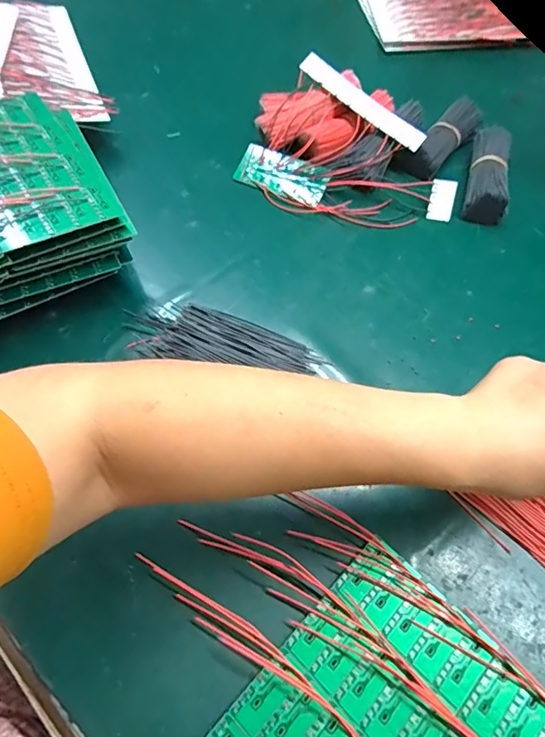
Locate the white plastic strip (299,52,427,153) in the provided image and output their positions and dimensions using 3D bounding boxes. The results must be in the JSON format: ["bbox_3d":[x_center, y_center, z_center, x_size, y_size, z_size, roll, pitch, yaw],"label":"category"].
[{"bbox_3d":[0.098,-0.286,0.534,0.153,0.007,0.027,38,78,4],"label":"white plastic strip"}]

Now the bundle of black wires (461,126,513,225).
[{"bbox_3d":[0.230,-0.209,0.532,0.041,0.034,0.124,13,61,6],"label":"bundle of black wires"}]

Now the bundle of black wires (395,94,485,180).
[{"bbox_3d":[0.190,-0.256,0.556,0.042,0.031,0.125,35,65,17],"label":"bundle of black wires"}]

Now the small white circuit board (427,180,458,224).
[{"bbox_3d":[0.176,-0.174,0.514,0.025,0.041,0.004,10,17,7],"label":"small white circuit board"}]

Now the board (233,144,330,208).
[{"bbox_3d":[0.010,-0.209,0.538,0.100,0.005,0.043,24,88,11],"label":"board"}]

